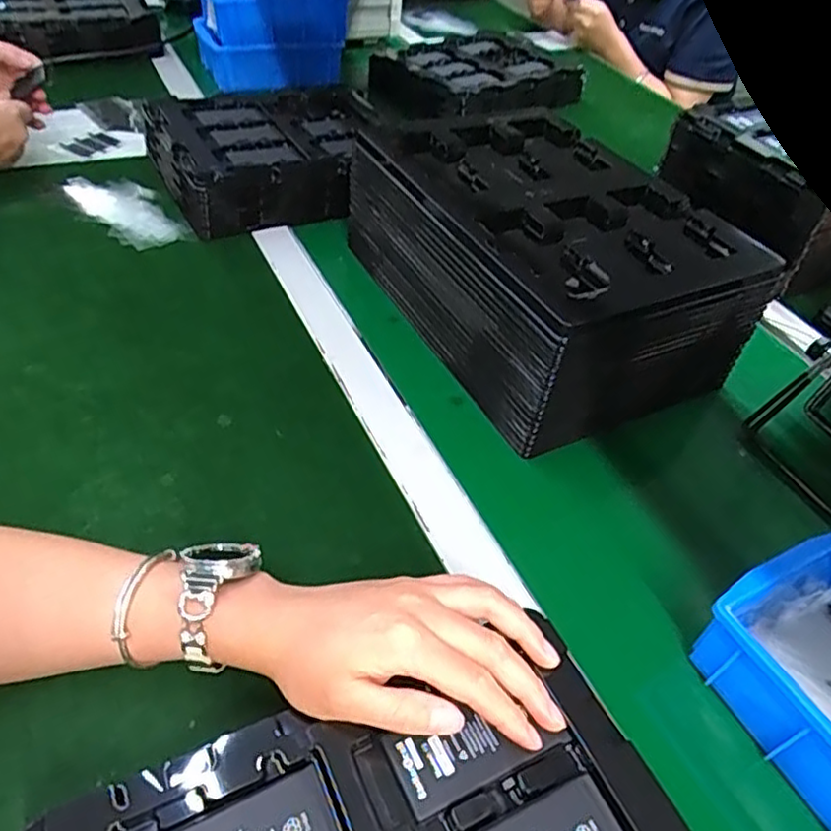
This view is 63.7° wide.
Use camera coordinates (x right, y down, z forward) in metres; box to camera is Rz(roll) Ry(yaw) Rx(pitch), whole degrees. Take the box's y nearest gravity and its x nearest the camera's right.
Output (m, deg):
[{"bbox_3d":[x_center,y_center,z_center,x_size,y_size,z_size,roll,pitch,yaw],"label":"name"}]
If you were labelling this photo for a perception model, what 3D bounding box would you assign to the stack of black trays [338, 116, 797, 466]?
[{"bbox_3d":[0.110,-0.151,0.625,0.233,0.126,0.343,-20,51,-25],"label":"stack of black trays"}]

